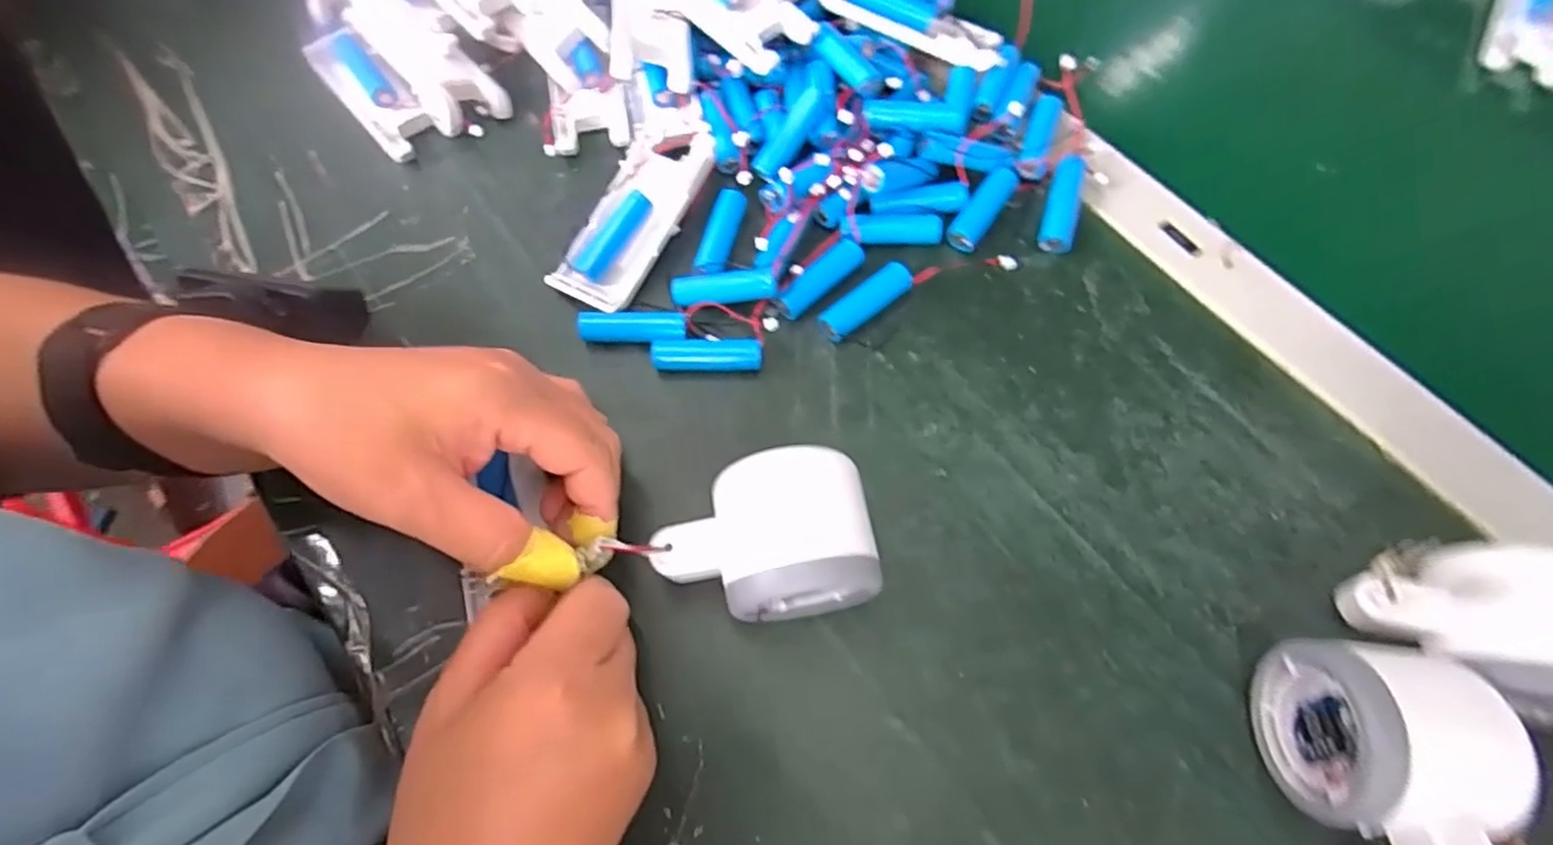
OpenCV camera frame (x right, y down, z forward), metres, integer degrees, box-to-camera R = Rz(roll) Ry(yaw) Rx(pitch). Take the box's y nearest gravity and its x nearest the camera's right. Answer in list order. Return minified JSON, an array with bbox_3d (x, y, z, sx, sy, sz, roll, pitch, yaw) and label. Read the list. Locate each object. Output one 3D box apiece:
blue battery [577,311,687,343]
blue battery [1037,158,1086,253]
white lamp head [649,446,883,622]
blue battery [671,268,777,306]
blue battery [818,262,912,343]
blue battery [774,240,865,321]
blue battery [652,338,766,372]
[{"bbox_3d":[-0.069,-0.045,0.324,0.050,0.011,0.014,3,68,1],"label":"blue battery"},{"bbox_3d":[0.150,-0.114,0.352,0.019,0.014,0.052,20,69,8],"label":"blue battery"},{"bbox_3d":[-0.005,0.046,0.261,0.081,0.049,0.056,-10,68,-4],"label":"white lamp head"},{"bbox_3d":[-0.026,-0.064,0.328,0.049,0.018,0.013,-2,68,-1],"label":"blue battery"},{"bbox_3d":[0.043,-0.059,0.333,0.052,0.012,0.014,-37,72,-14],"label":"blue battery"},{"bbox_3d":[0.022,-0.072,0.337,0.053,0.011,0.014,-41,73,-15],"label":"blue battery"},{"bbox_3d":[-0.033,-0.032,0.321,0.052,0.014,0.012,-1,68,0],"label":"blue battery"}]

